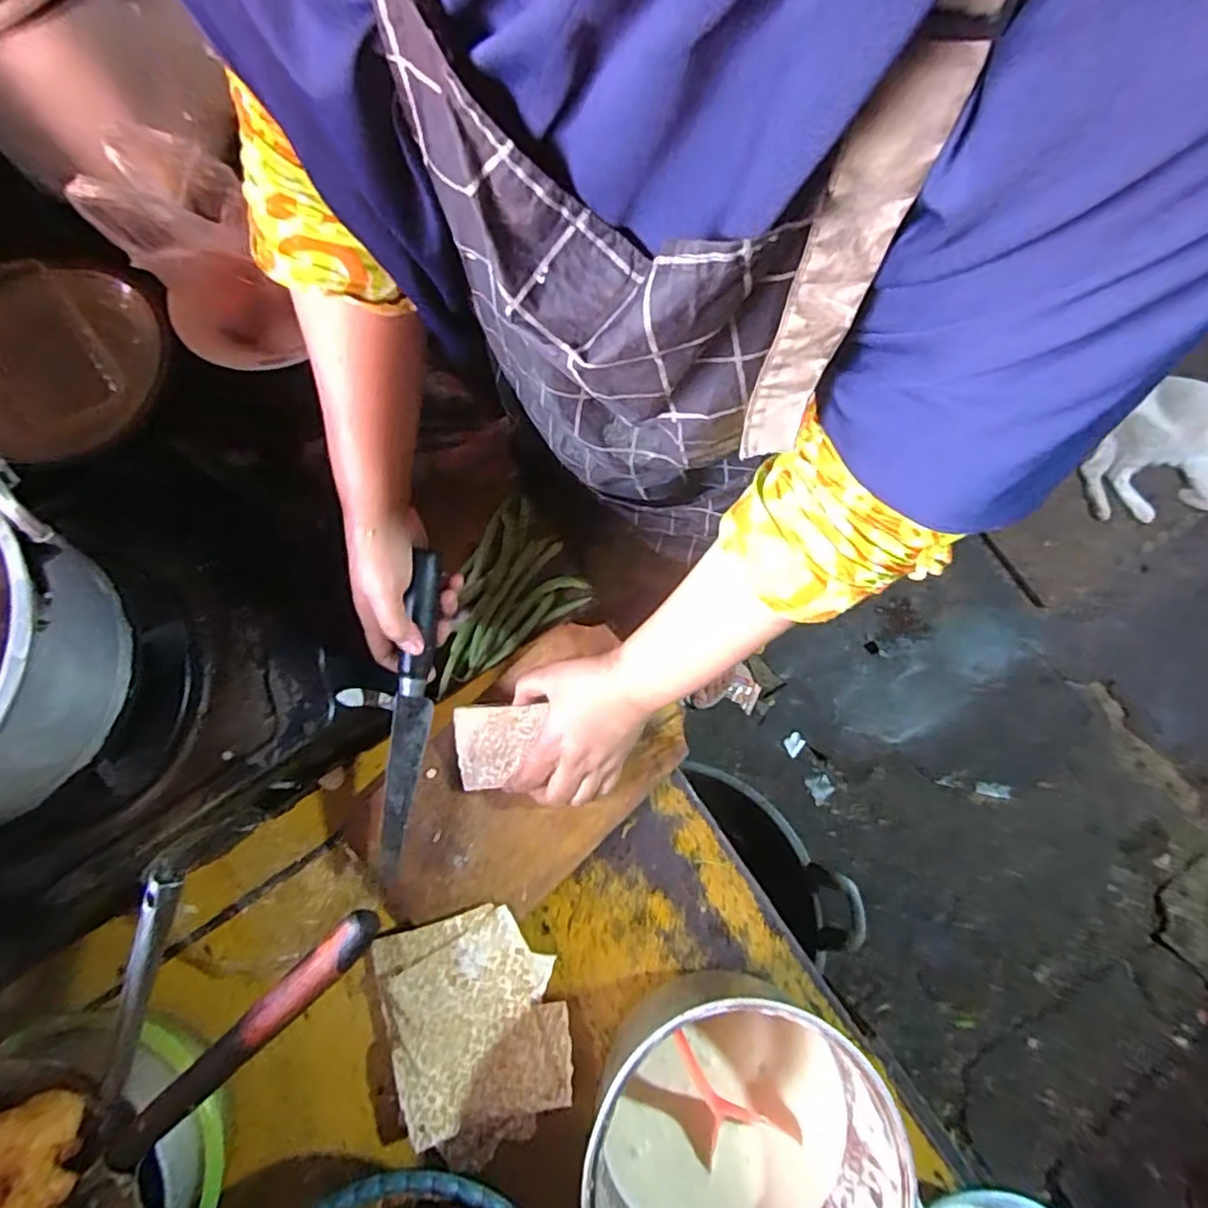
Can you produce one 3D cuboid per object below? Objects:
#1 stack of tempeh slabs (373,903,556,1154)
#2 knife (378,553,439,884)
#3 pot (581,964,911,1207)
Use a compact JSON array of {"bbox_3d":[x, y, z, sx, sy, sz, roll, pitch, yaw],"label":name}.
[{"bbox_3d":[-0.103,0.313,0.492,0.123,0.017,0.144,-14,82,-7],"label":"stack of tempeh slabs"},{"bbox_3d":[-0.145,0.089,0.487,0.024,0.026,0.253,9,94,3],"label":"knife"},{"bbox_3d":[0.089,0.370,0.442,0.194,0.110,0.197,0,77,1],"label":"pot"}]

